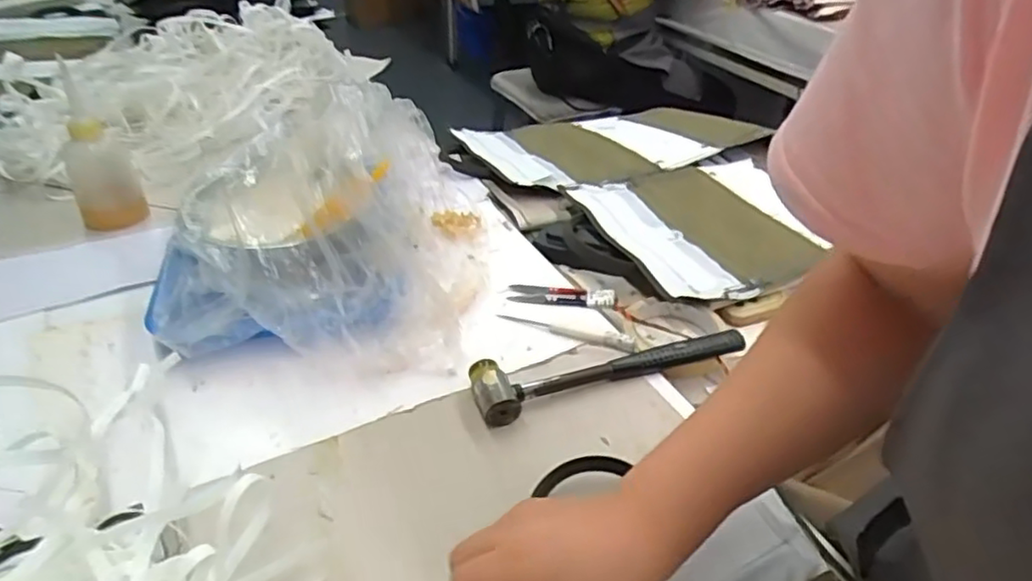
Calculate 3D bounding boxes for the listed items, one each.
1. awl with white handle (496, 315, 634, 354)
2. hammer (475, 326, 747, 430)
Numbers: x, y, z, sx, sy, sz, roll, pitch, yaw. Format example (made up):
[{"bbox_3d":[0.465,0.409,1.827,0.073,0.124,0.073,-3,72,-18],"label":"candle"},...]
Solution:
[{"bbox_3d":[0.044,0.035,0.603,0.128,0.009,0.014,15,40,19],"label":"awl with white handle"},{"bbox_3d":[0.082,0.062,0.556,0.238,0.030,0.047,-11,39,-13],"label":"hammer"}]

